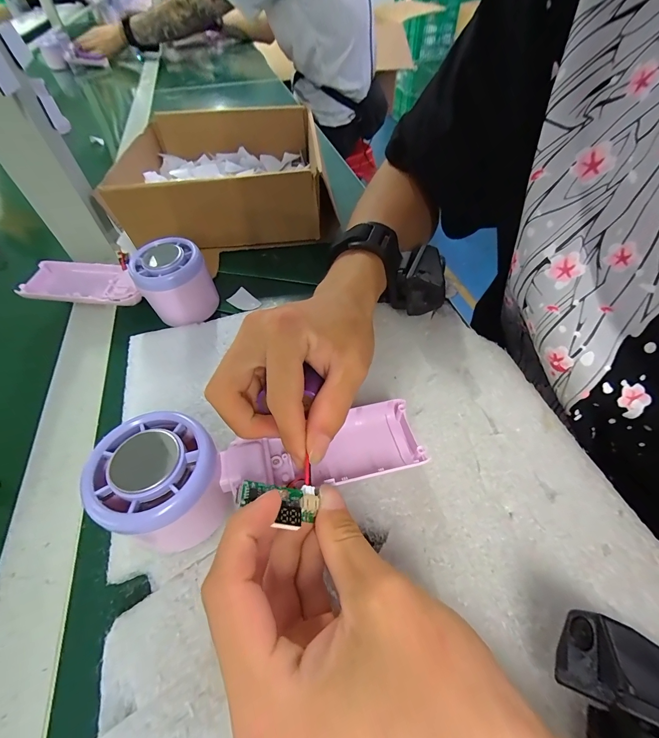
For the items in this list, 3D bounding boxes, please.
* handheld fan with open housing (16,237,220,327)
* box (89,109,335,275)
[{"bbox_3d":[-0.178,-0.079,0.282,0.171,0.048,0.054,8,53,7],"label":"handheld fan with open housing"},{"bbox_3d":[-0.121,-0.230,0.387,0.220,0.069,0.206,-7,53,-5],"label":"box"}]

